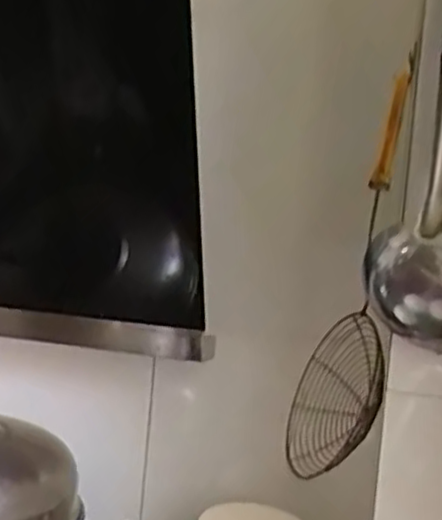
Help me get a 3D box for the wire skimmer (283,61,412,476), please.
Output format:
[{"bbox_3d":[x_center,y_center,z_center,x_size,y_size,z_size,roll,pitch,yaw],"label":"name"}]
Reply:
[{"bbox_3d":[0.122,0.016,0.722,0.075,0.377,0.170,5,2,5],"label":"wire skimmer"}]

